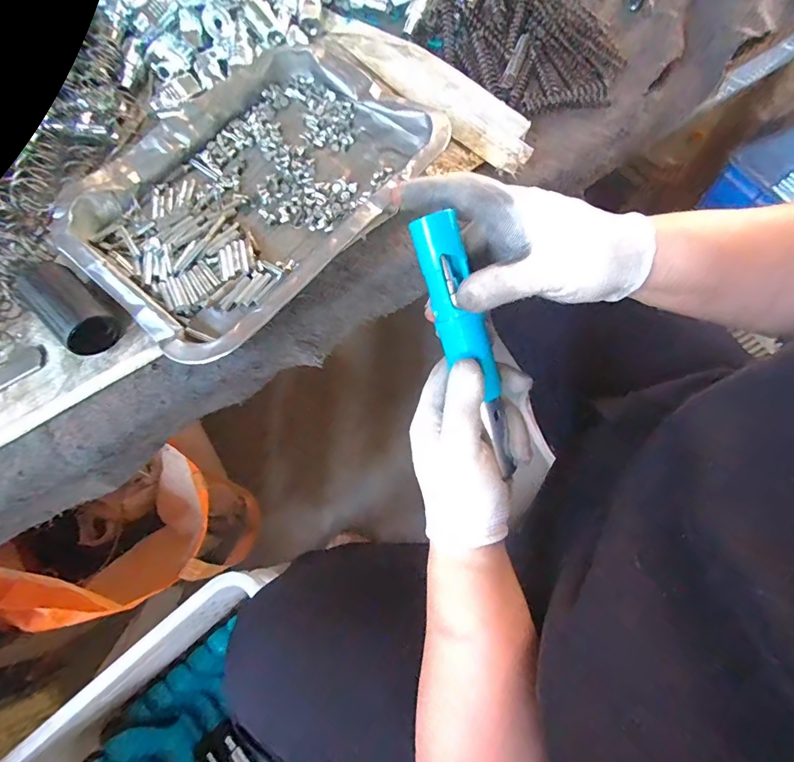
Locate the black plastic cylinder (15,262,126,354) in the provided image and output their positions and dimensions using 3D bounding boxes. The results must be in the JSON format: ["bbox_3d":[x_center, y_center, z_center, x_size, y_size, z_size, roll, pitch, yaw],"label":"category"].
[{"bbox_3d":[-0.217,-0.049,0.279,0.067,0.031,0.034,40,75,13],"label":"black plastic cylinder"}]

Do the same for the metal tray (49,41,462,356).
[{"bbox_3d":[-0.103,-0.146,0.309,0.196,0.032,0.254,40,75,13],"label":"metal tray"}]

